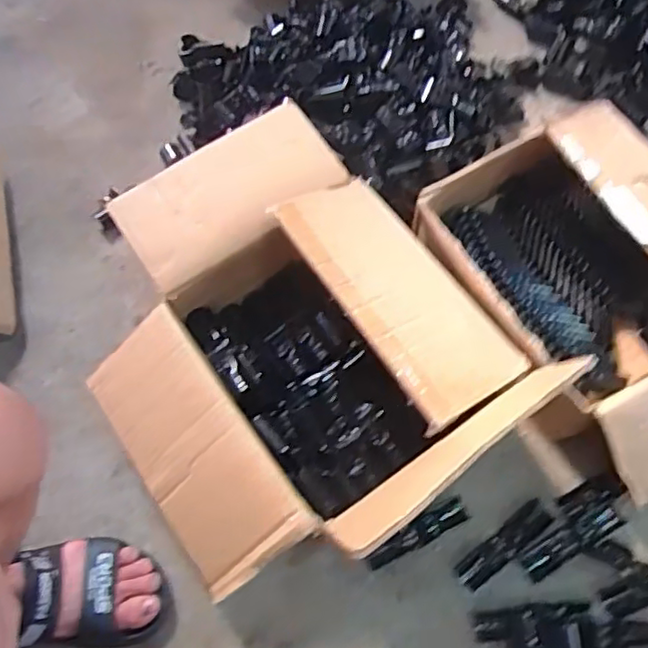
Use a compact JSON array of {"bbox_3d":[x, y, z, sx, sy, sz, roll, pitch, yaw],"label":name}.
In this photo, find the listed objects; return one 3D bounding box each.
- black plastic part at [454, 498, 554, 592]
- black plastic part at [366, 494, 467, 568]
[{"bbox_3d":[0.207,0.253,0.749,0.128,0.009,0.033,-37,70,-13],"label":"black plastic part"},{"bbox_3d":[0.107,0.241,0.751,0.124,0.010,0.029,-29,68,-10],"label":"black plastic part"}]

